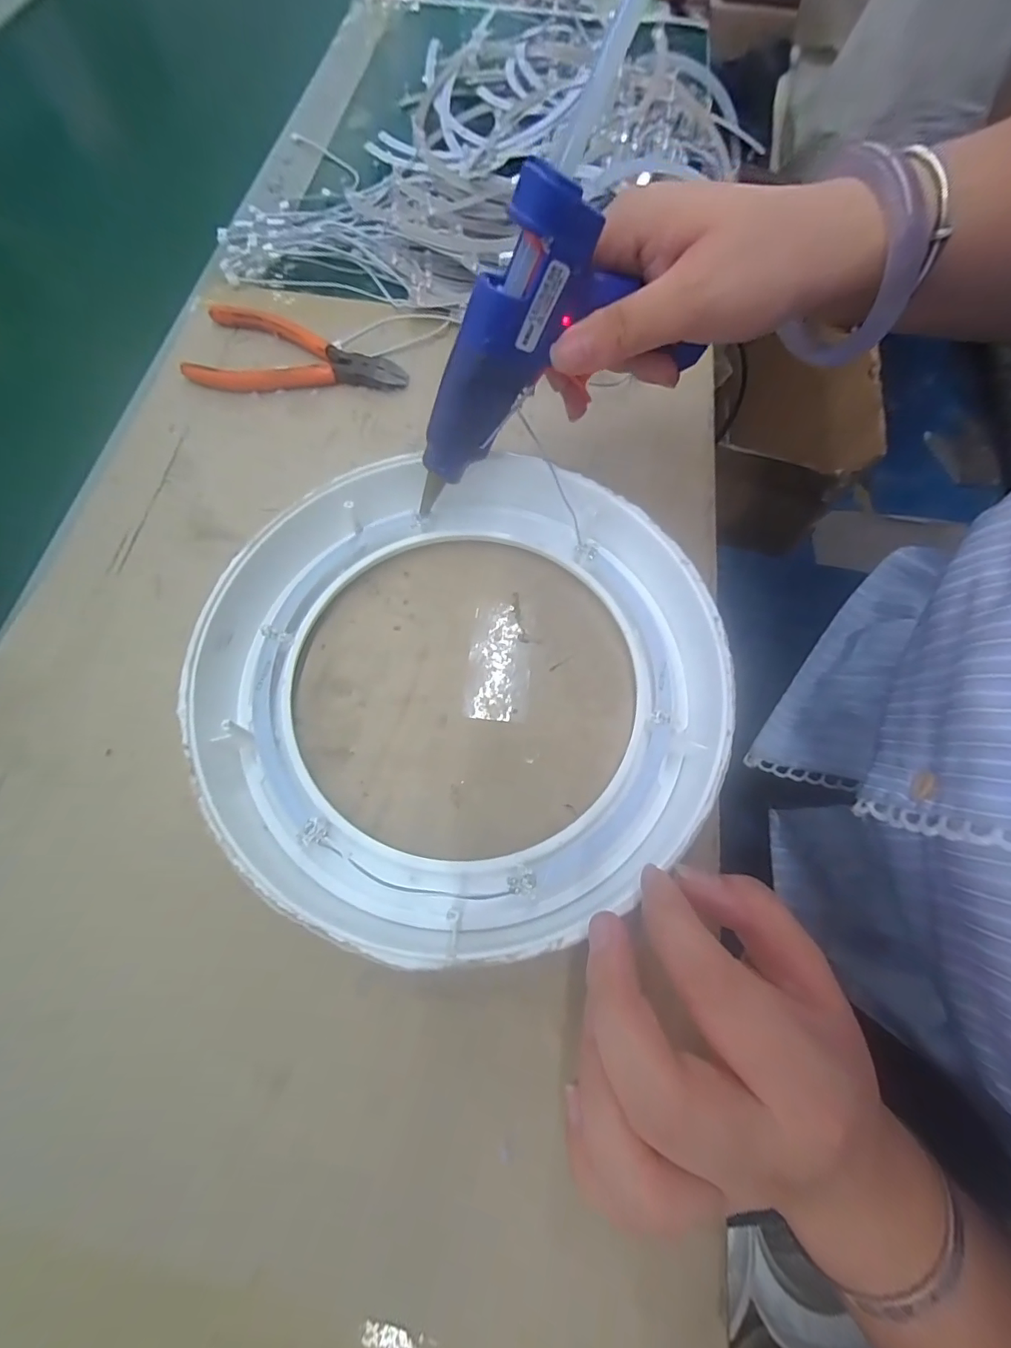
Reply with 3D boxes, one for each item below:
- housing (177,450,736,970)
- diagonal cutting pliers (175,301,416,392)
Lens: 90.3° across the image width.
[{"bbox_3d":[-0.017,-0.001,0.215,0.214,0.031,0.210,-6,71,-5],"label":"housing"},{"bbox_3d":[-0.121,-0.188,0.300,0.124,0.010,0.057,8,68,1],"label":"diagonal cutting pliers"}]

